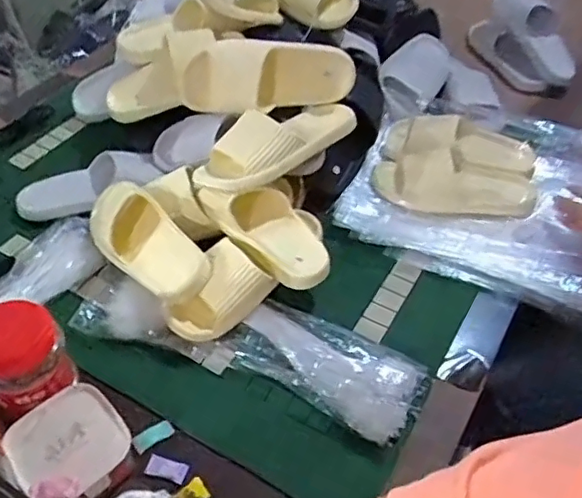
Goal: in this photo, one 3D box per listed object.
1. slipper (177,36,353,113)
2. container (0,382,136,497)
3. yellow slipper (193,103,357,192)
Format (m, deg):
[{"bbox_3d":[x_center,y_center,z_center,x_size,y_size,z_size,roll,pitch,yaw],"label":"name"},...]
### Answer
[{"bbox_3d":[-0.035,-0.273,0.926,0.266,0.106,0.065,3,47,-2],"label":"slipper"},{"bbox_3d":[-0.238,0.218,0.635,0.110,0.062,0.120,-33,57,-30],"label":"container"},{"bbox_3d":[-0.009,-0.159,0.857,0.264,0.085,0.105,-28,55,-27],"label":"yellow slipper"}]

